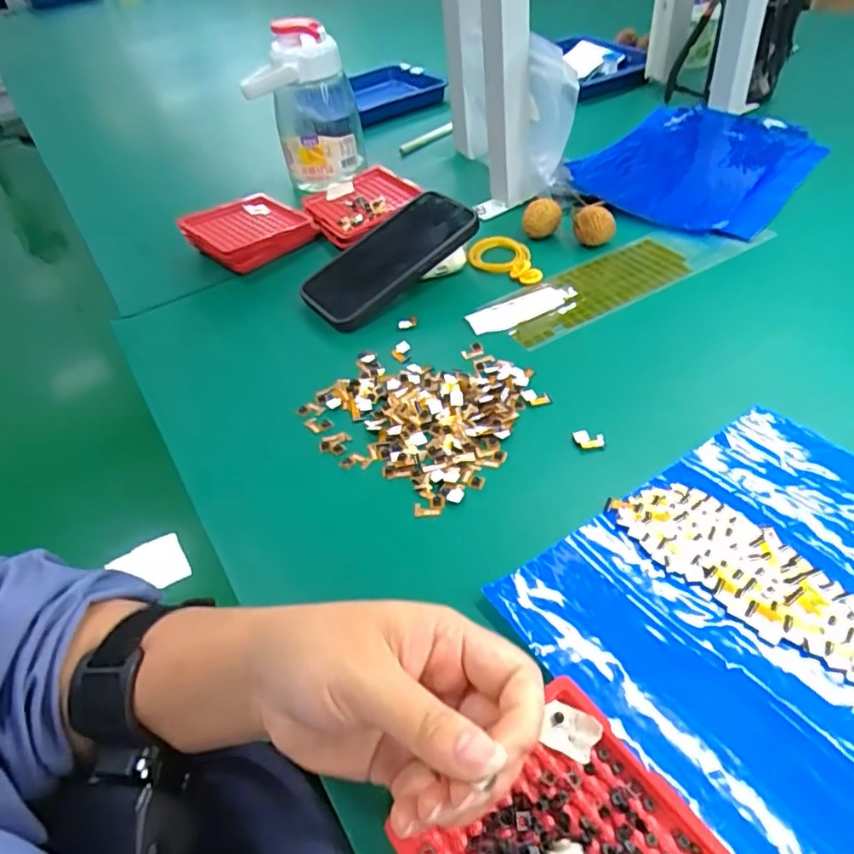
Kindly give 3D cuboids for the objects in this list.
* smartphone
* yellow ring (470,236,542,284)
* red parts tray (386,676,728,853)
[{"bbox_3d":[-0.033,-0.148,0.530,0.155,0.015,0.081,-40,51,-10],"label":"smartphone"},{"bbox_3d":[0.075,-0.155,0.555,0.079,0.008,0.046,30,55,32],"label":"yellow ring"},{"bbox_3d":[0.053,0.166,0.232,0.099,0.007,0.094,-29,48,-21],"label":"red parts tray"}]

